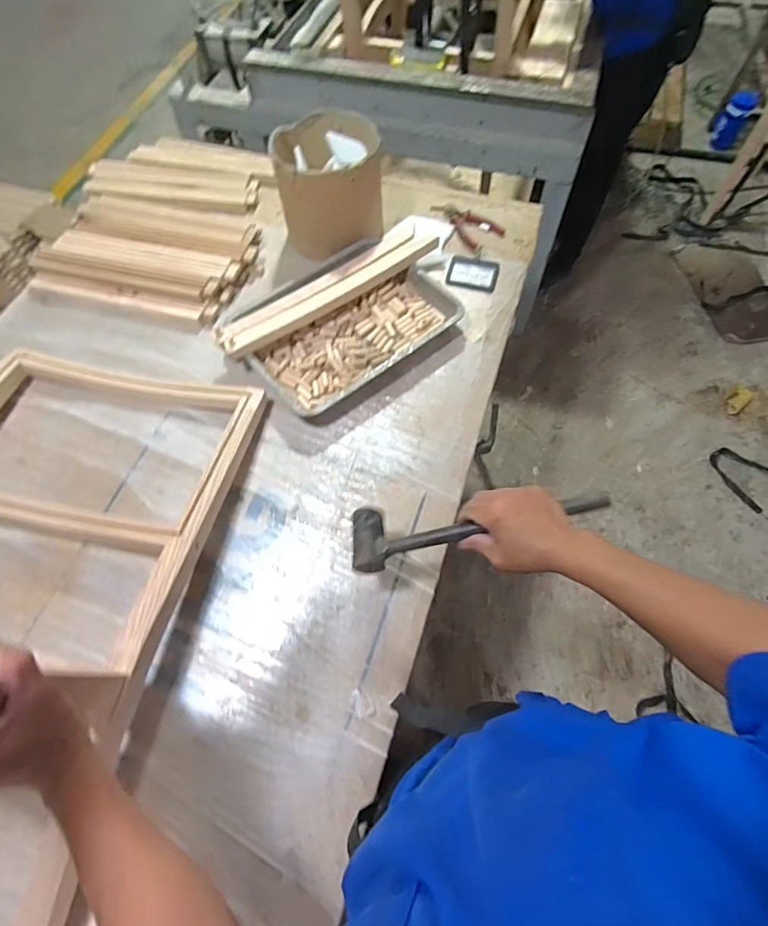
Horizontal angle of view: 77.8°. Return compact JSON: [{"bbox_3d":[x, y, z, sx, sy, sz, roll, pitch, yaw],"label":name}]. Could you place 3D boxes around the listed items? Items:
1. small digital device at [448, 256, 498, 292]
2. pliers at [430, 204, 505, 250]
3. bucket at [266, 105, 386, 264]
[{"bbox_3d":[0.187,-0.402,1.002,0.103,0.010,0.082,10,64,6],"label":"small digital device"},{"bbox_3d":[0.179,-0.540,1.066,0.099,0.021,0.169,-37,68,-16],"label":"pliers"},{"bbox_3d":[-0.110,-0.572,0.978,0.203,0.188,0.214,-1,63,1],"label":"bucket"}]

